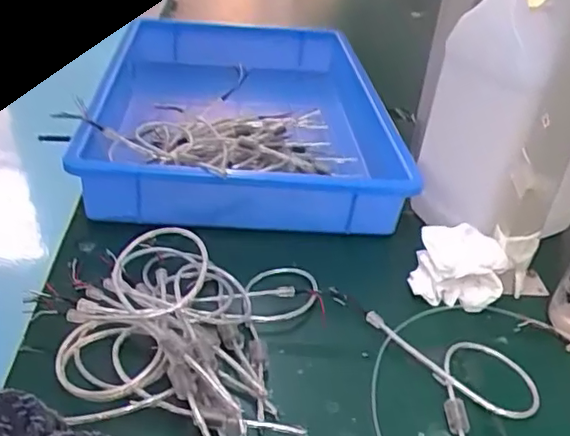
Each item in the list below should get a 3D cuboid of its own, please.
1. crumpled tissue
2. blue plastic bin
[{"bbox_3d":[0.173,0.049,0.593,0.091,0.056,0.058,9,34,6],"label":"crumpled tissue"},{"bbox_3d":[-0.054,-0.151,0.819,0.354,0.105,0.508,2,34,-4],"label":"blue plastic bin"}]

